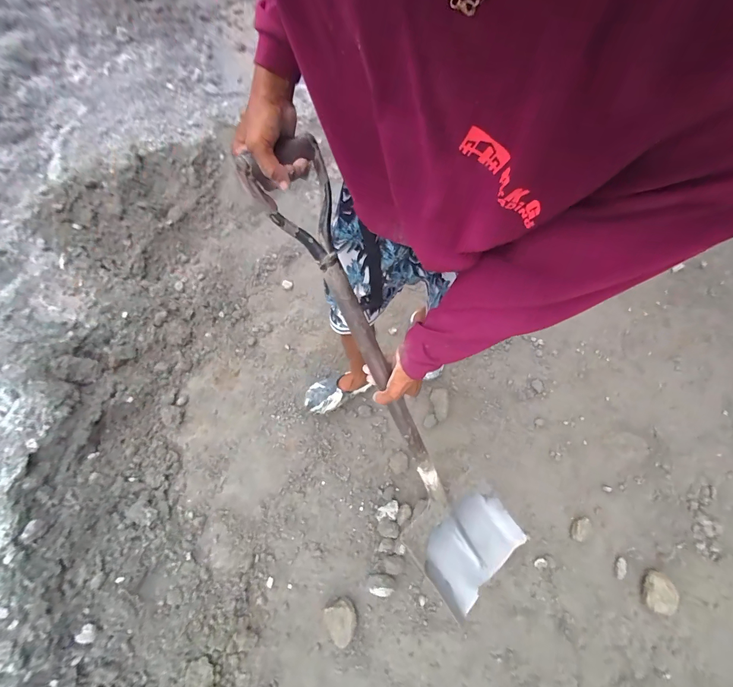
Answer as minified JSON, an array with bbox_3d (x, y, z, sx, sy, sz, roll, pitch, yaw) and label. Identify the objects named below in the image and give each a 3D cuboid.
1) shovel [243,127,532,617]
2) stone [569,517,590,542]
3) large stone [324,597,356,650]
[{"bbox_3d":[0.074,0.125,0.610,0.217,0.109,0.904,-29,112,-9],"label":"shovel"},{"bbox_3d":[0.686,0.593,1.099,0.048,0.024,0.078,39,77,10],"label":"stone"},{"bbox_3d":[-0.075,0.819,1.014,0.091,0.070,0.111,-24,72,-5],"label":"large stone"}]

